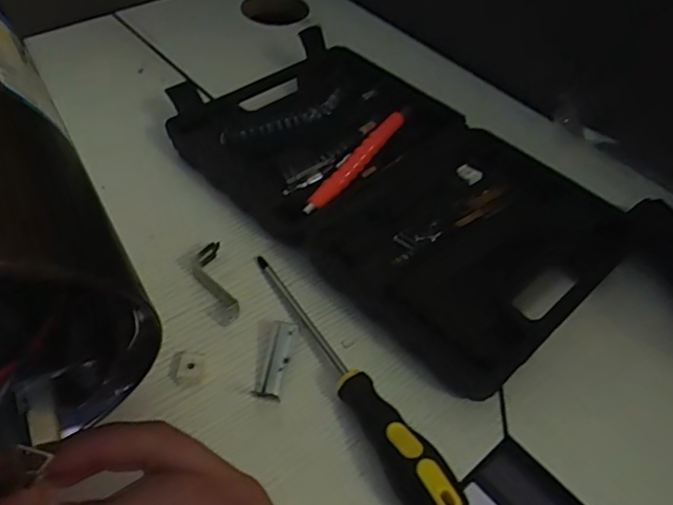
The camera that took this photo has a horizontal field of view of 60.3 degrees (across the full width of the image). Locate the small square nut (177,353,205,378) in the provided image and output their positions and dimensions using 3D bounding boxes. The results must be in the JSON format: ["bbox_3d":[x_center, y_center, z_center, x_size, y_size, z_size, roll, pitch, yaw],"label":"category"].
[{"bbox_3d":[-0.091,0.073,0.364,0.014,0.010,0.016,4,48,-2],"label":"small square nut"}]

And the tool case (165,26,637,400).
[{"bbox_3d":[0.042,-0.065,0.469,0.210,0.030,0.345,-33,59,-29],"label":"tool case"}]

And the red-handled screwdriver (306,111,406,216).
[{"bbox_3d":[0.016,-0.076,0.473,0.018,0.010,0.145,27,52,18],"label":"red-handled screwdriver"}]

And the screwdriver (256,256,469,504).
[{"bbox_3d":[0.009,0.072,0.356,0.028,0.029,0.217,-21,54,-22],"label":"screwdriver"}]

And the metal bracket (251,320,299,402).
[{"bbox_3d":[-0.039,0.069,0.367,0.018,0.013,0.054,12,48,6],"label":"metal bracket"}]

